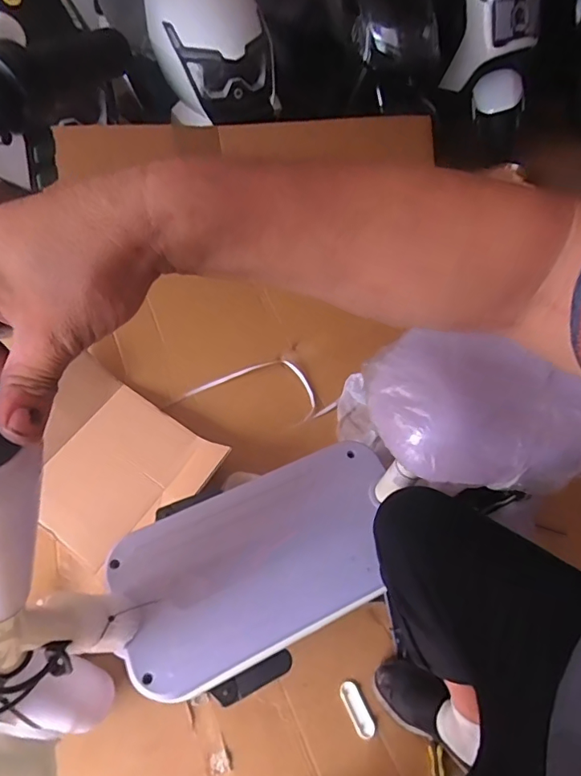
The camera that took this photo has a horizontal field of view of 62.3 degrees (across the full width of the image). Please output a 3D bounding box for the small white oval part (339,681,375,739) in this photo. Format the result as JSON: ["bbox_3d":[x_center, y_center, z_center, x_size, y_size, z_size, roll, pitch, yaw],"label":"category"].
[{"bbox_3d":[0.125,0.602,0.901,0.034,0.010,0.092,-20,48,-15],"label":"small white oval part"}]

